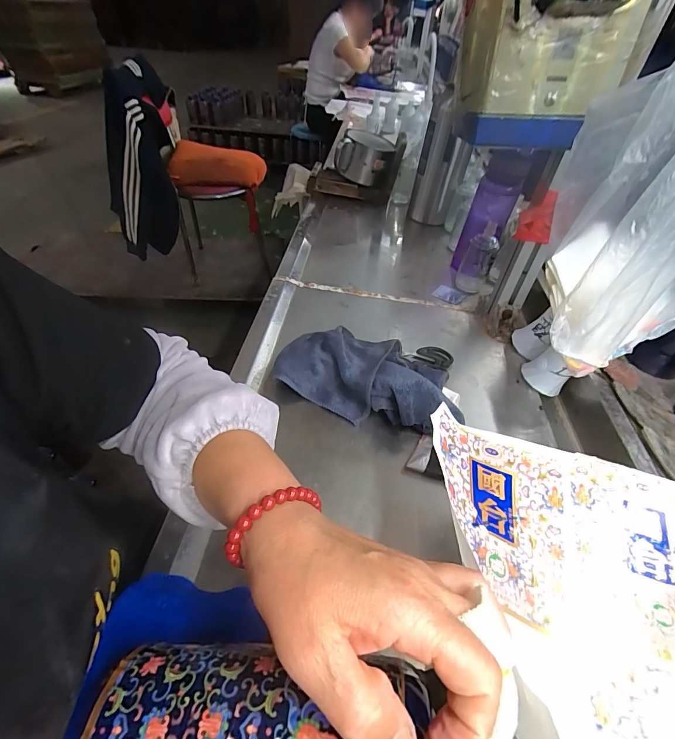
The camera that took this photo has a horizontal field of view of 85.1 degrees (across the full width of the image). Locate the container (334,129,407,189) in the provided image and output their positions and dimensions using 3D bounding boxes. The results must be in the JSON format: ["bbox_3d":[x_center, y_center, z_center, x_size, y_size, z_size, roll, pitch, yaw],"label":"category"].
[{"bbox_3d":[0.082,-0.540,0.944,0.166,0.104,0.133,6,44,1],"label":"container"}]

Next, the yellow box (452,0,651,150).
[{"bbox_3d":[0.214,-0.343,0.421,0.144,0.139,0.136,2,44,-3],"label":"yellow box"}]

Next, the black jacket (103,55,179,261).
[{"bbox_3d":[-0.746,-0.742,1.429,0.252,0.606,0.350,-11,47,-16],"label":"black jacket"}]

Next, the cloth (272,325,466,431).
[{"bbox_3d":[0.035,0.007,0.467,0.221,0.063,0.111,20,46,15],"label":"cloth"}]

